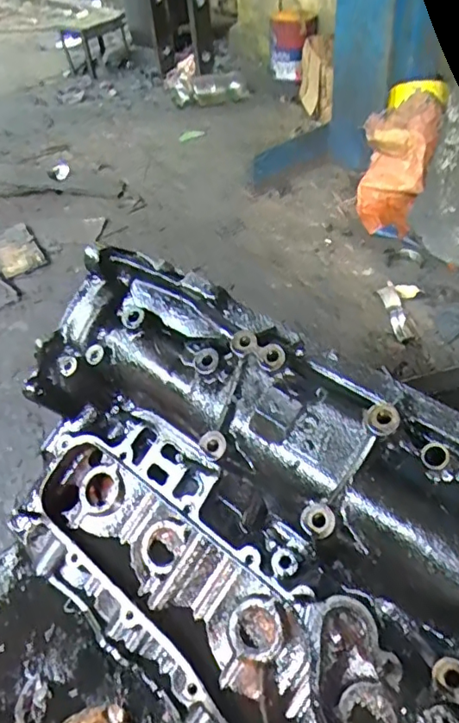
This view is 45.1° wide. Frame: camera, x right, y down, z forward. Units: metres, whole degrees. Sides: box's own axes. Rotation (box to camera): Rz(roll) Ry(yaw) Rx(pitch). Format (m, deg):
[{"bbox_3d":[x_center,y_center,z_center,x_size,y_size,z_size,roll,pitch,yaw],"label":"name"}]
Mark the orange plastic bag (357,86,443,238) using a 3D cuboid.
[{"bbox_3d":[0.380,-0.447,1.302,0.165,0.091,0.306,17,92,22],"label":"orange plastic bag"}]

